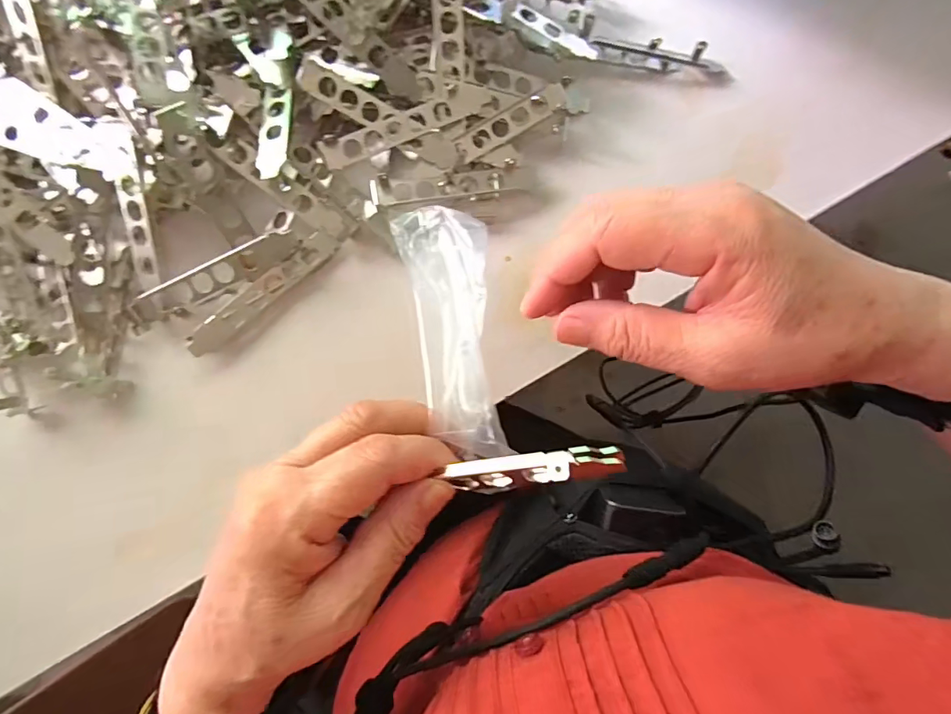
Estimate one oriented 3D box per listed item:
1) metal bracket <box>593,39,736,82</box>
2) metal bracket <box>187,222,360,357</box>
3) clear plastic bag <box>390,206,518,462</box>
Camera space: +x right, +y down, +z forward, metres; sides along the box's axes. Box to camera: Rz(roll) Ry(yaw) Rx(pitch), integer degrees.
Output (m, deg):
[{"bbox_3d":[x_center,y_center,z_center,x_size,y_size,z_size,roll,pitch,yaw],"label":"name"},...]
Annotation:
[{"bbox_3d":[0.144,-0.230,0.361,0.106,0.013,0.017,9,84,-2],"label":"metal bracket"},{"bbox_3d":[-0.138,-0.050,0.329,0.133,0.014,0.019,-41,88,-6],"label":"metal bracket"},{"bbox_3d":[-0.013,-0.022,0.256,0.048,0.017,0.158,-8,59,-3],"label":"clear plastic bag"}]

